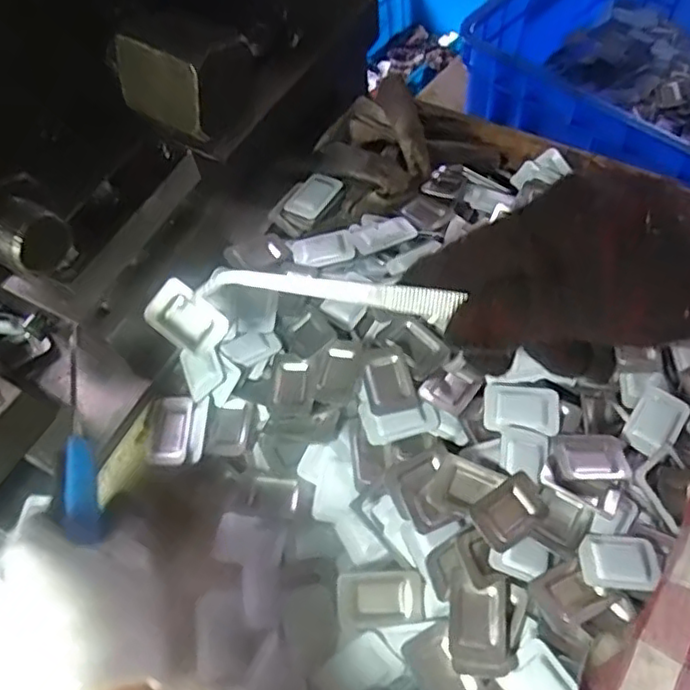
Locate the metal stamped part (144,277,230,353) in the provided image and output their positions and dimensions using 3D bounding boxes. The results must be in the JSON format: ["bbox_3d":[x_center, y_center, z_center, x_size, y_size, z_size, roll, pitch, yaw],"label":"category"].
[{"bbox_3d":[-0.084,-0.014,0.340,0.040,0.005,0.028,42,86,-5],"label":"metal stamped part"}]

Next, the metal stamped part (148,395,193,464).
[{"bbox_3d":[-0.103,0.051,0.375,0.025,0.011,0.039,0,60,4],"label":"metal stamped part"}]

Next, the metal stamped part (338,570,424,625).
[{"bbox_3d":[0.018,0.121,0.308,0.039,0.005,0.024,-4,84,0],"label":"metal stamped part"}]

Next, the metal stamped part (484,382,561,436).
[{"bbox_3d":[0.098,0.034,0.351,0.041,0.006,0.026,6,60,7],"label":"metal stamped part"}]

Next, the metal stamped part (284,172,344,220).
[{"bbox_3d":[-0.022,-0.104,0.440,0.026,0.004,0.038,27,65,18],"label":"metal stamped part"}]

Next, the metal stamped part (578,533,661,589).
[{"bbox_3d":[0.134,0.106,0.313,0.039,0.009,0.026,0,60,4],"label":"metal stamped part"}]

